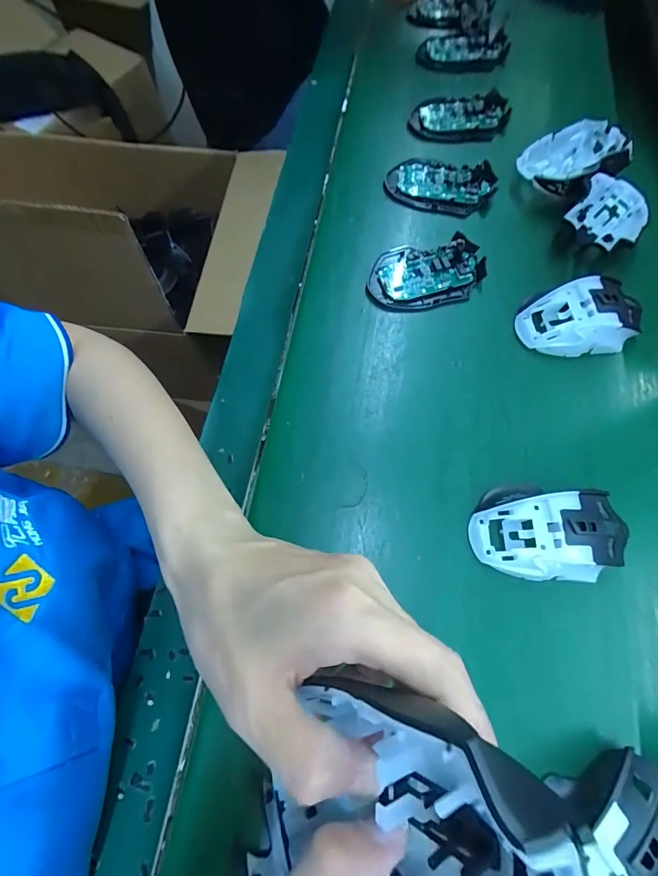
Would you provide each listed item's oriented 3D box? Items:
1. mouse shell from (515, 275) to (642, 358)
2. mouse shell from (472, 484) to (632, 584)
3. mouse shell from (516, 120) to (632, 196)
[{"bbox_3d":[0.234,-0.110,0.367,0.107,0.033,0.063,-14,71,-6],"label":"mouse shell"},{"bbox_3d":[0.167,0.070,0.298,0.111,0.030,0.068,2,70,0],"label":"mouse shell"},{"bbox_3d":[0.260,-0.296,0.431,0.109,0.043,0.077,-31,74,-11],"label":"mouse shell"}]

